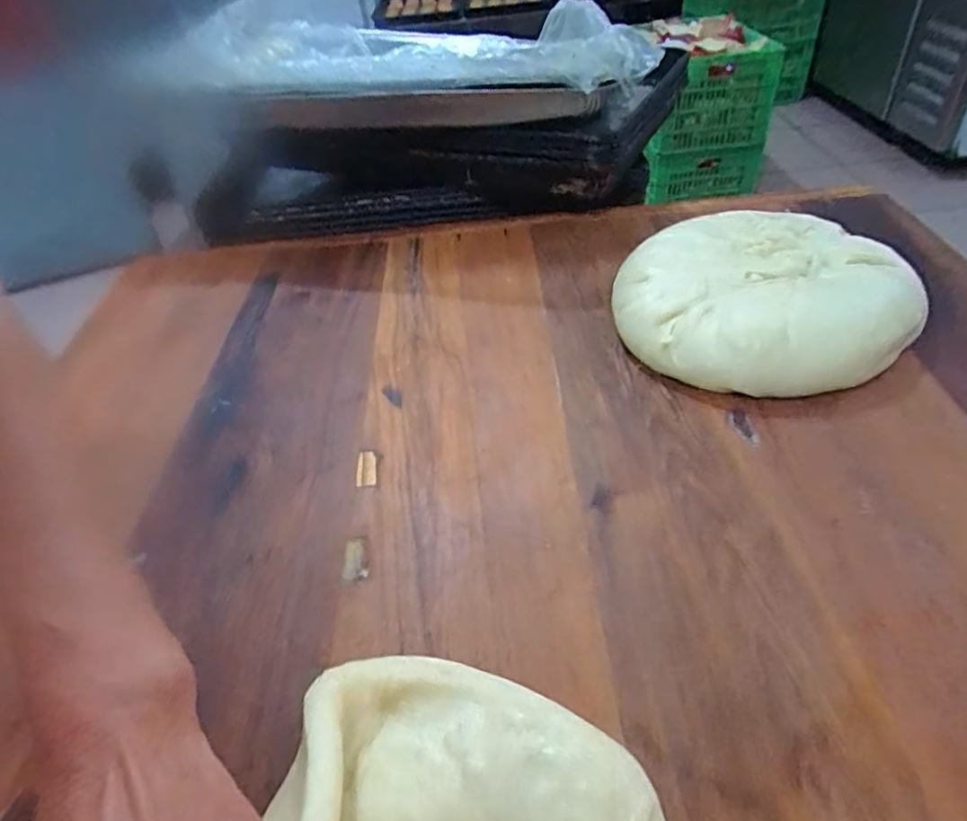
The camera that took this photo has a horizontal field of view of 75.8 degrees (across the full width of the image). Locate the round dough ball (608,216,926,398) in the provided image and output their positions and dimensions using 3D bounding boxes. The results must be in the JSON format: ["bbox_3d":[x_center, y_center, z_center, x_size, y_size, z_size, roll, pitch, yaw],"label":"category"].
[{"bbox_3d":[0.245,-0.108,0.562,0.259,0.060,0.235,-18,44,-13],"label":"round dough ball"}]

